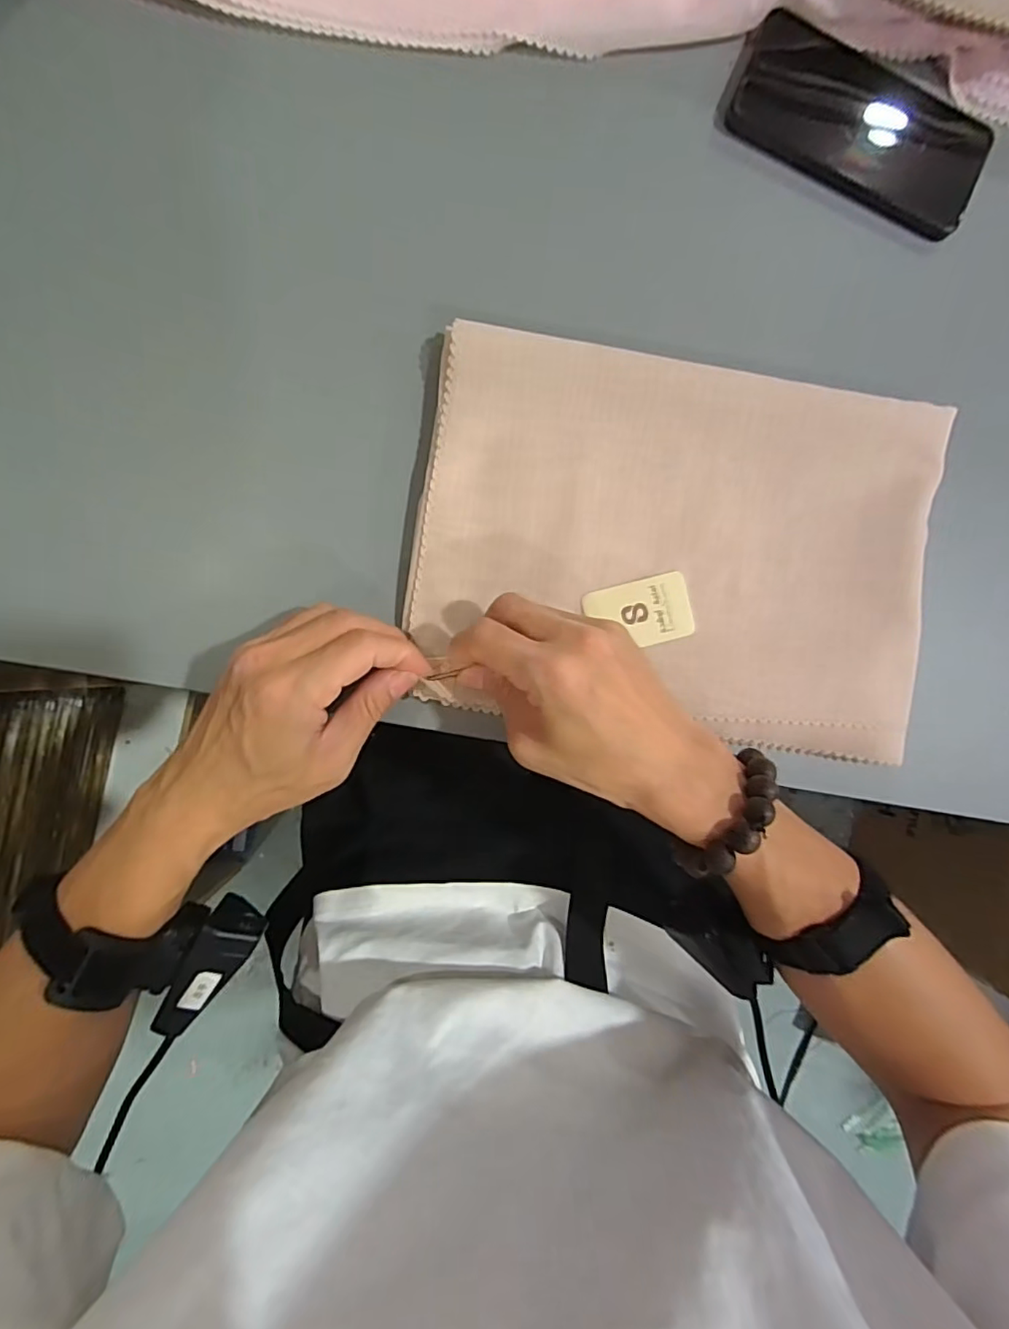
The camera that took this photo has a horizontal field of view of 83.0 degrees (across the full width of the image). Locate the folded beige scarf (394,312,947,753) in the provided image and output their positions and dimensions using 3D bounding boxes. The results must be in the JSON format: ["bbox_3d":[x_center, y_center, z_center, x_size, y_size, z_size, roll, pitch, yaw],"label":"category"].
[{"bbox_3d":[0.103,-0.067,0.337,0.303,0.022,0.209,8,89,-5],"label":"folded beige scarf"}]

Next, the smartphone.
[{"bbox_3d":[0.227,-0.349,0.365,0.170,0.014,0.084,23,87,-5],"label":"smartphone"}]

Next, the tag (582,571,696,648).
[{"bbox_3d":[0.082,-0.031,0.342,0.063,0.004,0.039,-14,91,-5],"label":"tag"}]

